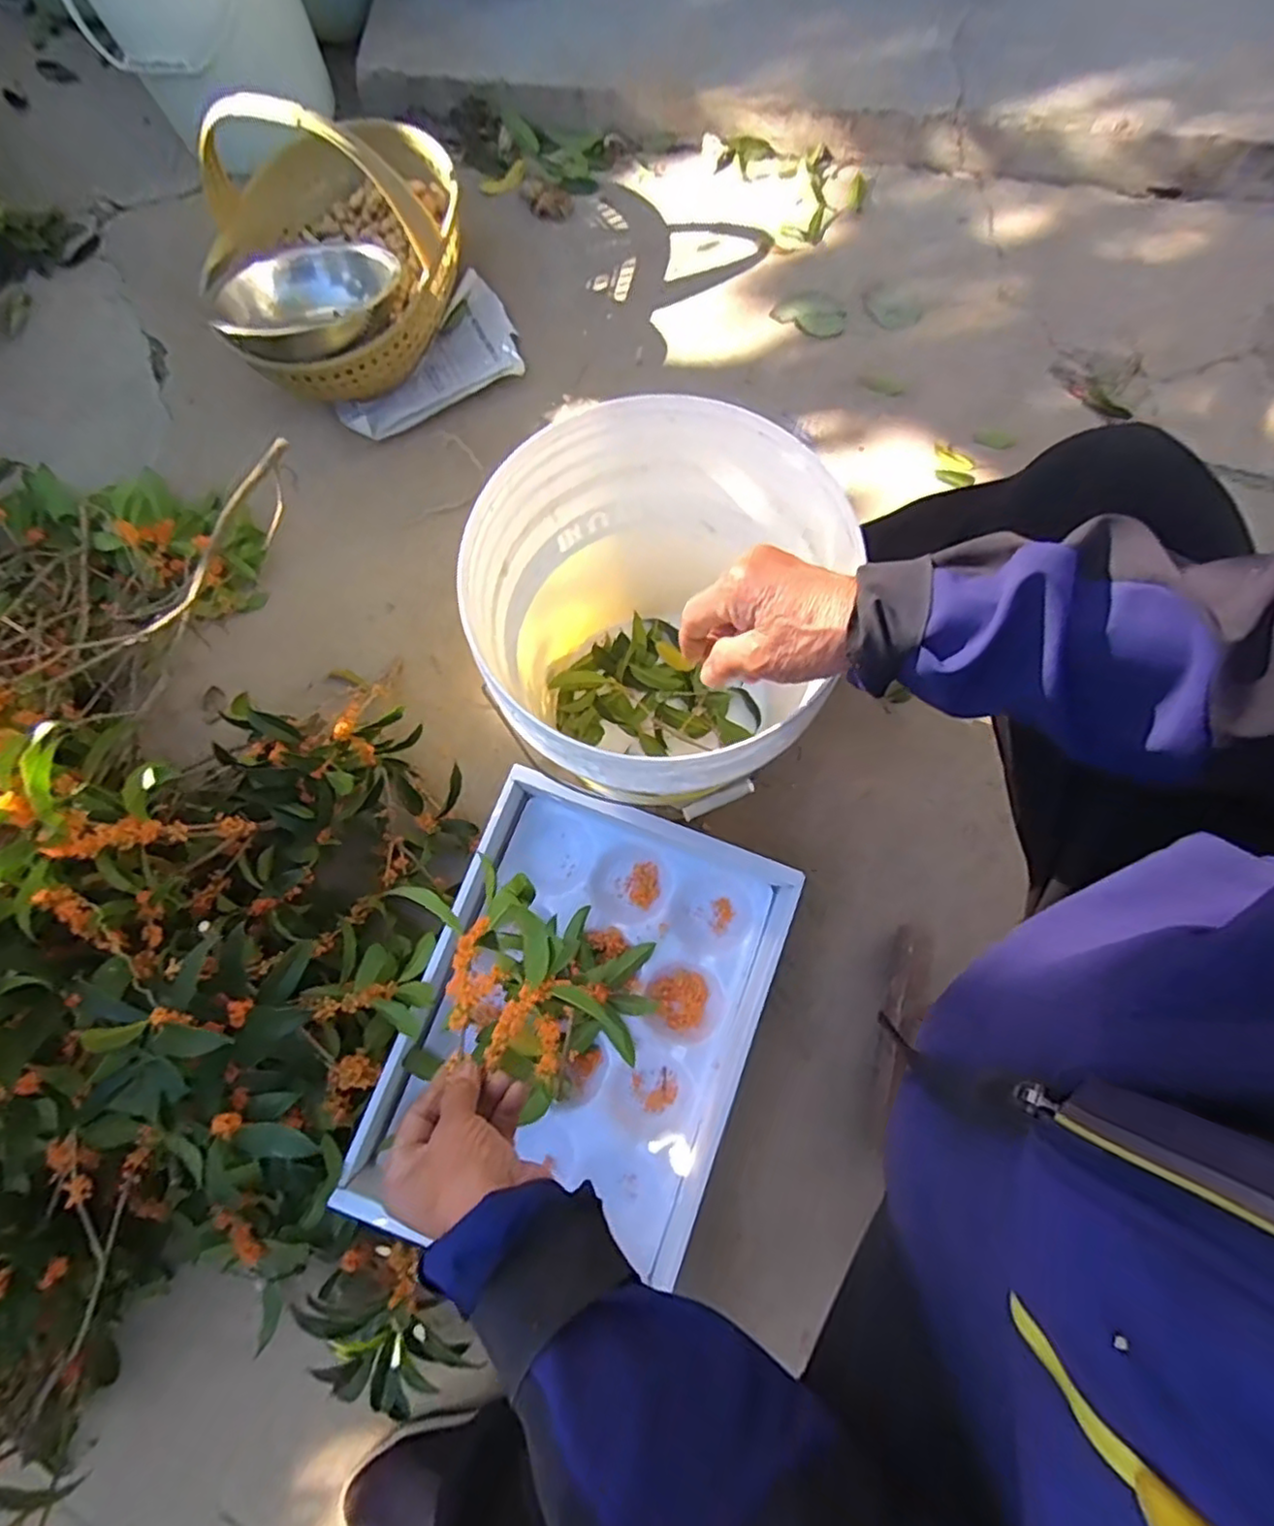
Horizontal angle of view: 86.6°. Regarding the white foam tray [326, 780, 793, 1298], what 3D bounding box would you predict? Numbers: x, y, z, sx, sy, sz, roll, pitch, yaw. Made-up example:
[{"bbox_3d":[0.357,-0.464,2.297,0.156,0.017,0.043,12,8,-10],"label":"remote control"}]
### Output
[{"bbox_3d":[-0.046,0.264,0.724,0.331,0.129,0.419,21,78,7],"label":"white foam tray"}]

